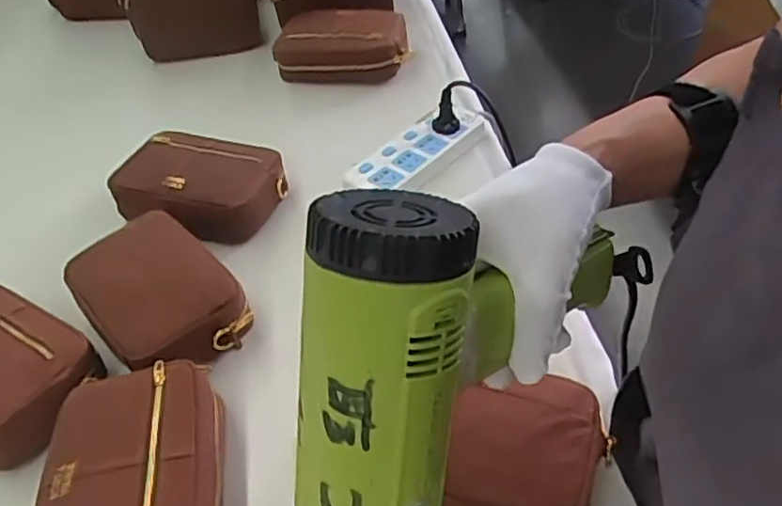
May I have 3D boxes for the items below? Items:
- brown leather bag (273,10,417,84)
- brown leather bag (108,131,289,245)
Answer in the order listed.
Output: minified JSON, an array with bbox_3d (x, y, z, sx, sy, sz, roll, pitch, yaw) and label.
[{"bbox_3d":[-0.068,-0.310,0.973,0.193,0.069,0.107,-4,44,4],"label":"brown leather bag"},{"bbox_3d":[-0.225,-0.081,0.762,0.185,0.060,0.127,8,46,16],"label":"brown leather bag"}]

